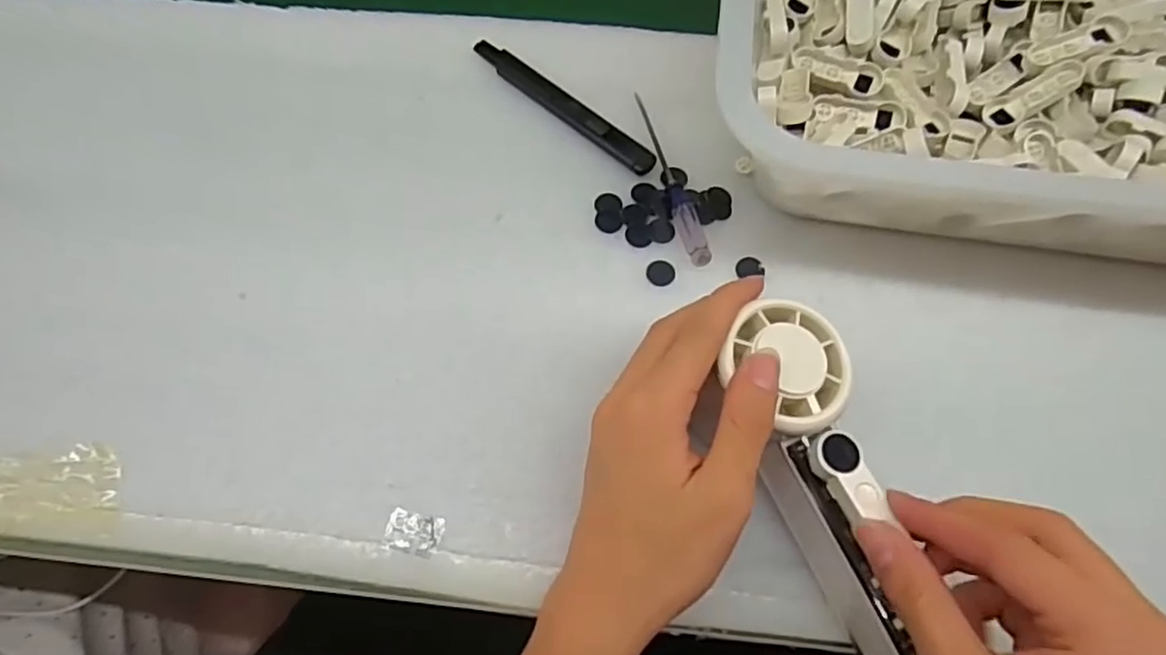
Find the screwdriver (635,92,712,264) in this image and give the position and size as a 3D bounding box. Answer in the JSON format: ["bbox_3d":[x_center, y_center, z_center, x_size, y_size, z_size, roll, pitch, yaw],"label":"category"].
[{"bbox_3d":[0.049,-0.085,0.363,0.012,0.011,0.118,-12,67,-6],"label":"screwdriver"}]

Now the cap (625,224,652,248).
[{"bbox_3d":[0.030,-0.050,0.353,0.014,0.004,0.013,0,66,-1],"label":"cap"}]

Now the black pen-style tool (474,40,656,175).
[{"bbox_3d":[-0.014,-0.132,0.383,0.136,0.006,0.017,39,72,15],"label":"black pen-style tool"}]

